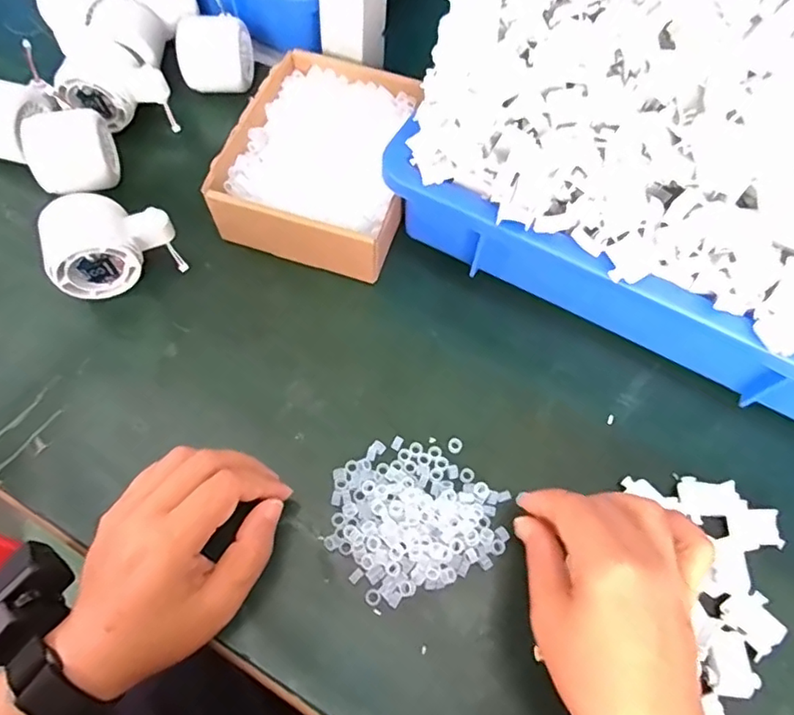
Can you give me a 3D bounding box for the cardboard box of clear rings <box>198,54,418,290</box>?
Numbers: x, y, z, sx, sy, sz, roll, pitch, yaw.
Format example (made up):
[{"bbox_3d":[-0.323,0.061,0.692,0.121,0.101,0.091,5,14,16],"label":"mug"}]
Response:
[{"bbox_3d":[-0.057,-0.157,0.456,0.131,0.059,0.170,14,62,3],"label":"cardboard box of clear rings"}]

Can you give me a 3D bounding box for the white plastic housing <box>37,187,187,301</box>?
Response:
[{"bbox_3d":[-0.205,-0.083,0.407,0.085,0.054,0.049,-23,66,-15],"label":"white plastic housing"}]

